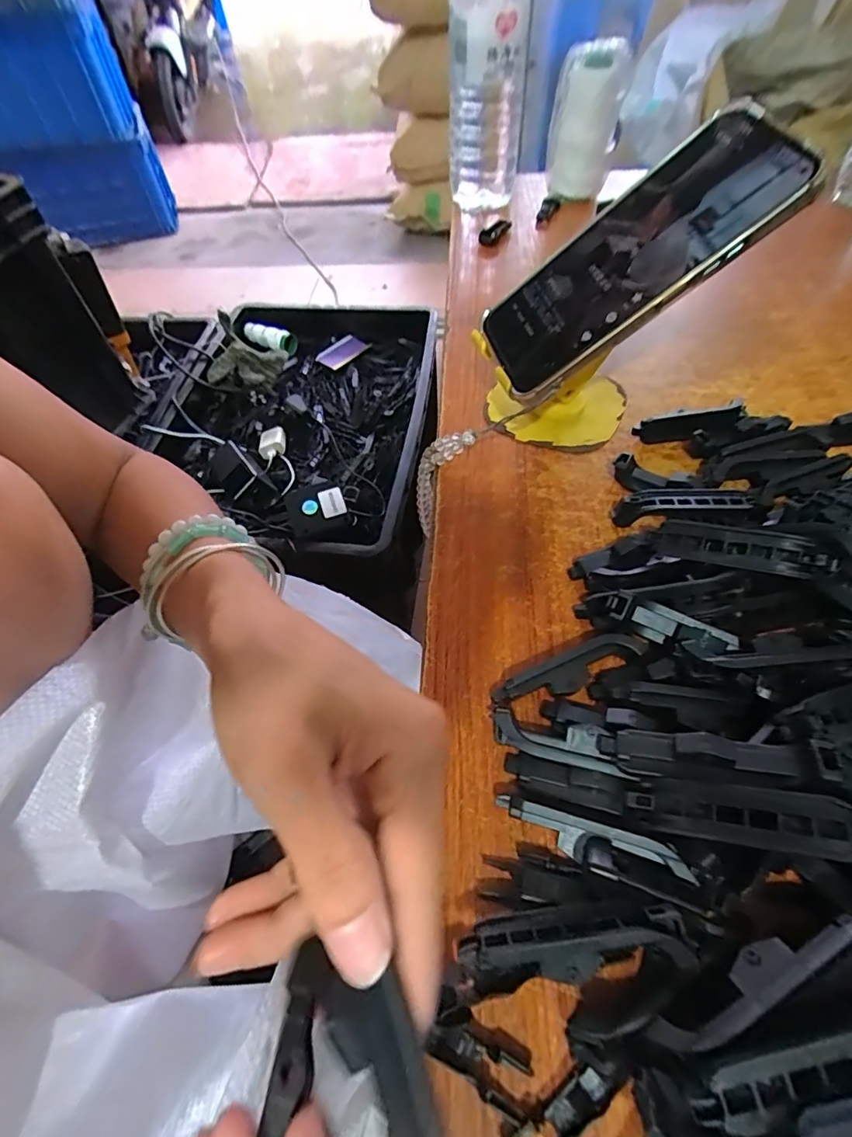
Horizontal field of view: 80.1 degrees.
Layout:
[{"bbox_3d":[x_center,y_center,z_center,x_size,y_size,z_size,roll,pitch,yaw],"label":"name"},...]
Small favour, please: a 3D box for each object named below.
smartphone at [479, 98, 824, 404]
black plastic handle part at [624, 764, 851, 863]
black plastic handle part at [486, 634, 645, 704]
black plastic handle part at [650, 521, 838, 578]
[{"bbox_3d":[0.109,-0.169,0.279,0.166,0.012,0.084,-33,56,23],"label":"smartphone"},{"bbox_3d":[0.109,0.084,0.174,0.072,0.004,0.021,-3,51,30],"label":"black plastic handle part"},{"bbox_3d":[0.067,0.049,0.235,0.073,0.018,0.016,-22,57,-13],"label":"black plastic handle part"},{"bbox_3d":[0.147,-0.009,0.240,0.072,0.012,0.016,14,55,33],"label":"black plastic handle part"}]

